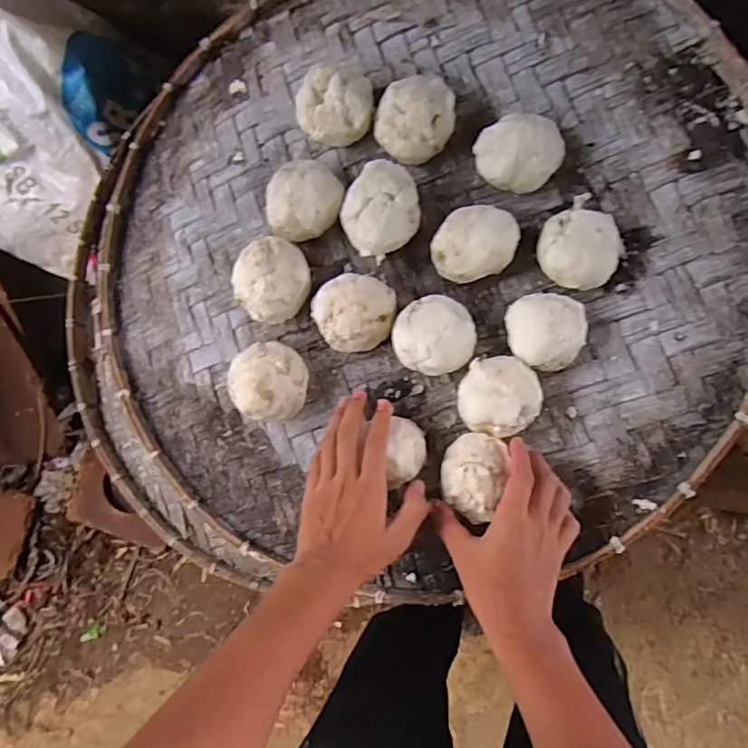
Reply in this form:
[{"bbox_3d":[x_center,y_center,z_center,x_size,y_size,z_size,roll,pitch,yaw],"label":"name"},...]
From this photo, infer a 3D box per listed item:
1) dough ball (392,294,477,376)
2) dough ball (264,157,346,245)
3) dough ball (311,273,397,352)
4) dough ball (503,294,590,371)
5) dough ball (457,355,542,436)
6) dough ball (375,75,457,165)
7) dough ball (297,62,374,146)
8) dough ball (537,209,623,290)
[{"bbox_3d":[0.061,-0.039,0.575,0.079,0.050,0.076,0,87,6],"label":"dough ball"},{"bbox_3d":[-0.073,-0.182,0.596,0.081,0.062,0.077,0,87,6],"label":"dough ball"},{"bbox_3d":[-0.022,-0.062,0.583,0.083,0.055,0.076,0,87,6],"label":"dough ball"},{"bbox_3d":[0.169,-0.041,0.556,0.070,0.048,0.073,0,87,6],"label":"dough ball"},{"bbox_3d":[0.123,0.022,0.553,0.077,0.049,0.076,0,87,6],"label":"dough ball"},{"bbox_3d":[0.044,-0.265,0.597,0.075,0.054,0.079,0,87,6],"label":"dough ball"},{"bbox_3d":[-0.041,-0.285,0.609,0.084,0.060,0.077,19,89,7],"label":"dough ball"},{"bbox_3d":[0.202,-0.122,0.563,0.078,0.054,0.072,0,87,6],"label":"dough ball"}]

